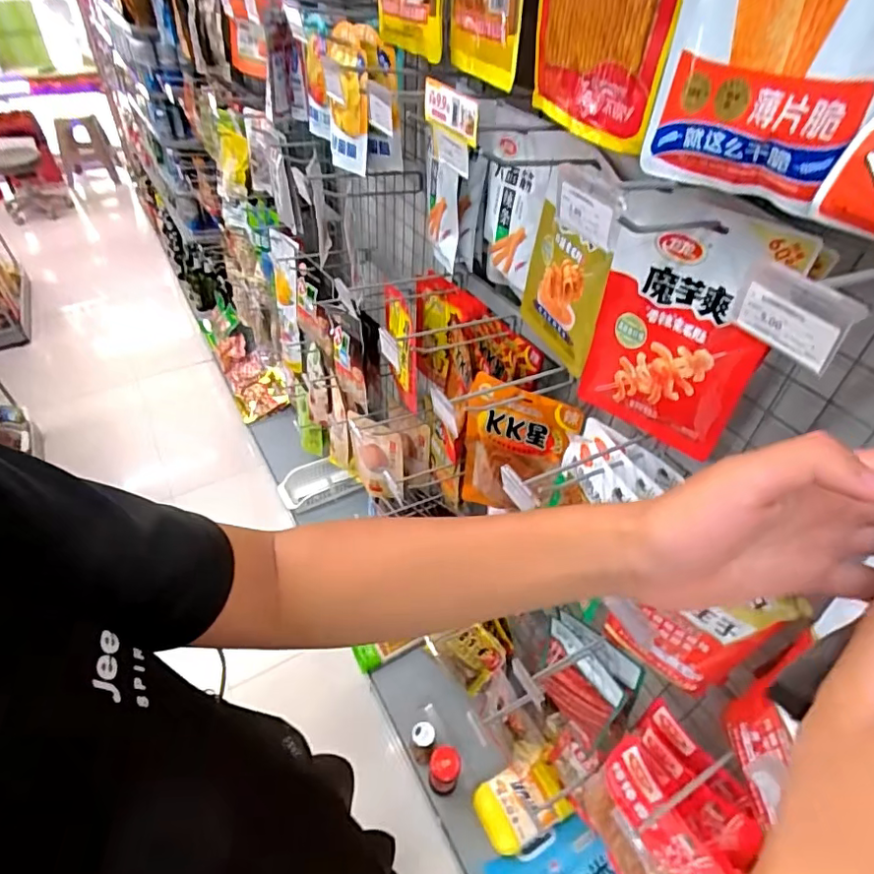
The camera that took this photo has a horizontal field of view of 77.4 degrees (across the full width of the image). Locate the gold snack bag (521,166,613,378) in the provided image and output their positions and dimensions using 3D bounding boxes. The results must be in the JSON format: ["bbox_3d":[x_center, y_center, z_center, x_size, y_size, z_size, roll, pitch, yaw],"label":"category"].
[{"bbox_3d":[0.162,-0.210,0.716,0.027,0.204,0.162,-13,46,-14],"label":"gold snack bag"}]

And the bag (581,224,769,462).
[{"bbox_3d":[0.242,-0.100,0.565,0.163,0.241,0.024,33,52,28],"label":"bag"}]

